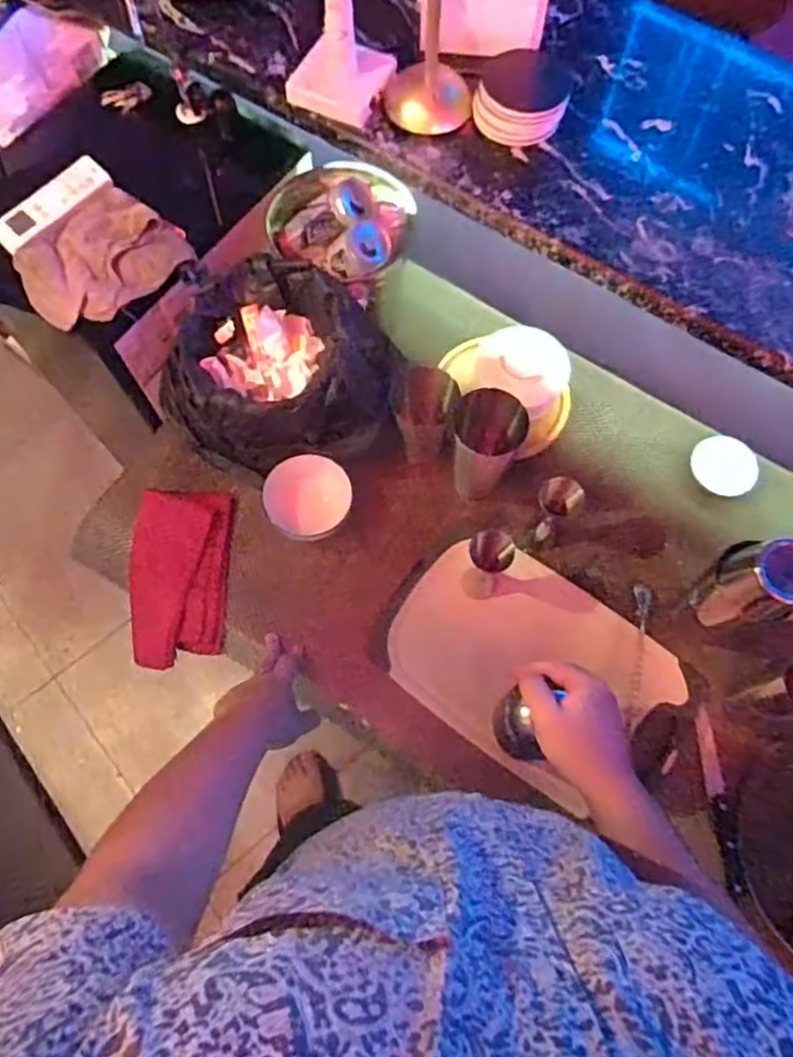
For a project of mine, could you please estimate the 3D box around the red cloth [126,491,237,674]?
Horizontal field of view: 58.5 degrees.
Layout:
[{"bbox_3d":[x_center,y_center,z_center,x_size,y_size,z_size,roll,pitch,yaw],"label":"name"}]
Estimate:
[{"bbox_3d":[-0.292,0.066,0.943,0.133,0.026,0.225,1,80,1],"label":"red cloth"}]

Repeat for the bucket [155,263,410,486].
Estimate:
[{"bbox_3d":[-0.150,-0.191,0.899,0.274,0.171,0.215,-23,71,-8],"label":"bucket"}]

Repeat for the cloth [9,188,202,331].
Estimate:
[{"bbox_3d":[-0.361,-0.328,0.862,0.185,0.021,0.146,-39,74,-13],"label":"cloth"}]

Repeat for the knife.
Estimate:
[{"bbox_3d":[0.392,0.327,0.858,0.027,0.008,0.206,-5,70,-2],"label":"knife"}]

